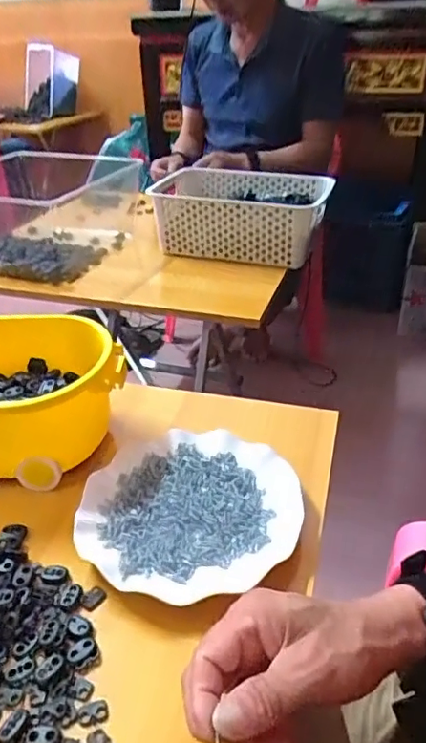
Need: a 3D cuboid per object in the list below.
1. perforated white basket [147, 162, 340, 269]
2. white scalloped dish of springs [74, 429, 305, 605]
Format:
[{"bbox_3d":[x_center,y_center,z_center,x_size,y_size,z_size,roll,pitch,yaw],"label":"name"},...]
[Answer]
[{"bbox_3d":[0.046,-0.288,1.018,0.310,0.101,0.204,8,34,15],"label":"perforated white basket"},{"bbox_3d":[-0.018,0.113,0.472,0.177,0.017,0.168,-1,32,1],"label":"white scalloped dish of springs"}]

